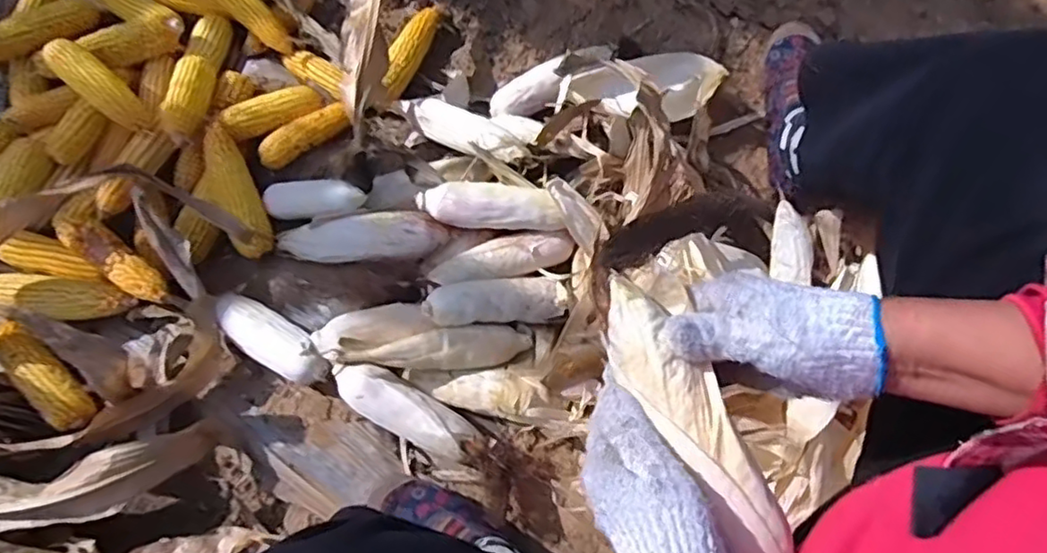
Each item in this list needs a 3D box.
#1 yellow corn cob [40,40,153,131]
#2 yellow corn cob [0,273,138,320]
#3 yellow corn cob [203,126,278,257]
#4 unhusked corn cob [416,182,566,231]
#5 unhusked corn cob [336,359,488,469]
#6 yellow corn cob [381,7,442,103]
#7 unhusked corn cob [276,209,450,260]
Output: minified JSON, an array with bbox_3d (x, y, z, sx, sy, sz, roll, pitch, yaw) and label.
[{"bbox_3d":[-0.581,-0.261,0.867,0.186,0.048,0.054,38,75,15],"label":"yellow corn cob"},{"bbox_3d":[-0.609,0.022,0.813,0.218,0.042,0.058,7,69,5],"label":"yellow corn cob"},{"bbox_3d":[-0.389,-0.118,0.852,0.049,0.041,0.185,-22,85,-6],"label":"yellow corn cob"},{"bbox_3d":[-0.043,-0.090,0.792,0.182,0.042,0.051,2,69,3],"label":"unhusked corn cob"},{"bbox_3d":[-0.139,0.158,0.750,0.192,0.051,0.060,26,72,11],"label":"unhusked corn cob"},{"bbox_3d":[-0.174,-0.344,0.967,0.049,0.044,0.183,26,72,11],"label":"yellow corn cob"},{"bbox_3d":[-0.214,-0.053,0.825,0.229,0.051,0.054,2,69,3],"label":"unhusked corn cob"}]

